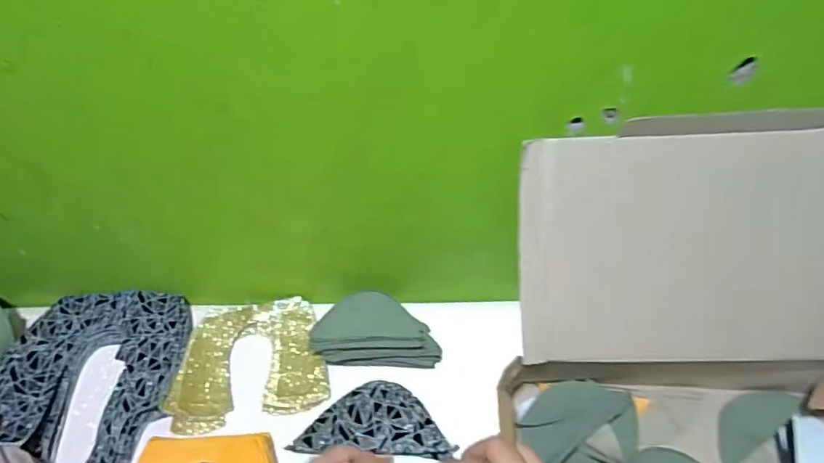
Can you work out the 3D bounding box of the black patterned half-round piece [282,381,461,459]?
[{"bbox_3d":[-0.035,0.190,0.519,0.147,0.021,0.076,1,51,5],"label":"black patterned half-round piece"}]

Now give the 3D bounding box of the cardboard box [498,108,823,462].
[{"bbox_3d":[0.244,0.123,0.396,0.329,0.242,0.318,-1,51,3],"label":"cardboard box"}]

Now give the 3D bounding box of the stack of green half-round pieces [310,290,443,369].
[{"bbox_3d":[-0.038,0.111,0.567,0.133,0.050,0.070,0,51,3],"label":"stack of green half-round pieces"}]

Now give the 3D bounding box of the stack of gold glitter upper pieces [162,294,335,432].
[{"bbox_3d":[-0.180,0.143,0.576,0.158,0.025,0.138,-10,51,-5],"label":"stack of gold glitter upper pieces"}]

